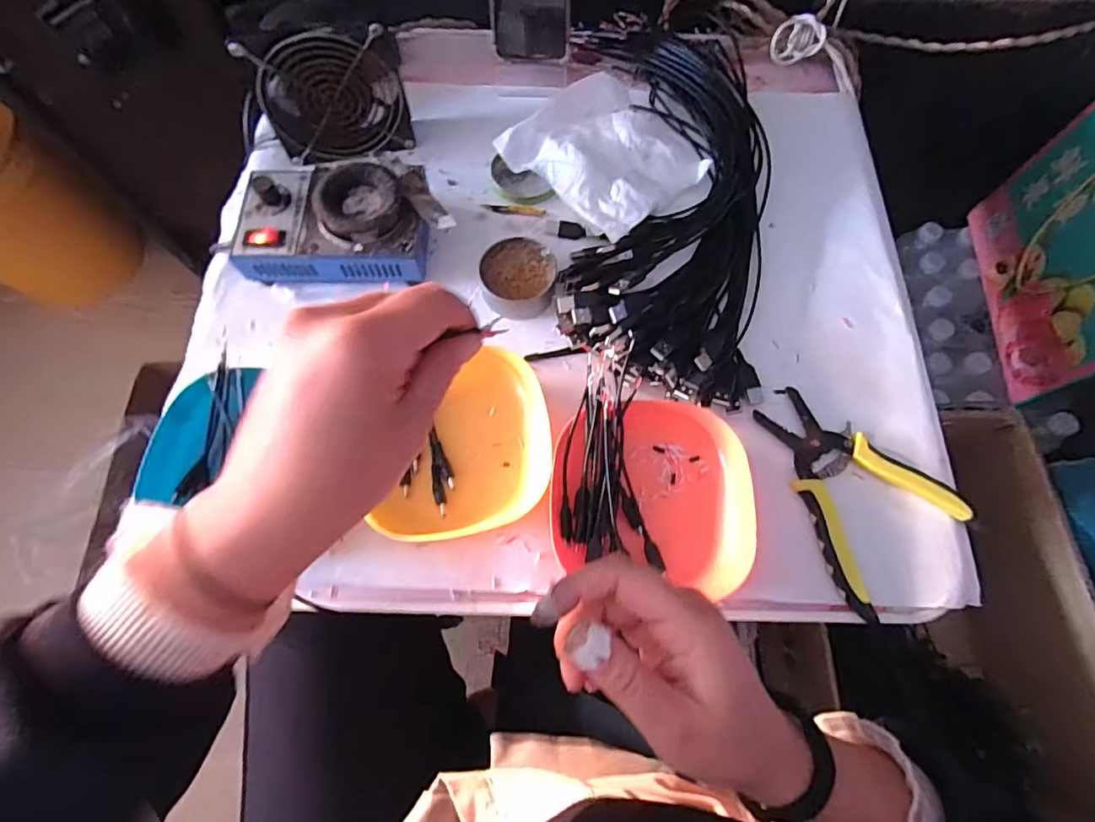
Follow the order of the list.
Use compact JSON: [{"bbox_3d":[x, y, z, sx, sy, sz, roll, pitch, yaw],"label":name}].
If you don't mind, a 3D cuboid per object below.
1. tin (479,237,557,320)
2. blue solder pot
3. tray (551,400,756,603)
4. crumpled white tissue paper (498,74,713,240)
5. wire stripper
[{"bbox_3d":[-0.024,-0.111,0.435,0.061,0.025,0.065,0,71,0],"label":"tin"},{"bbox_3d":[-0.177,-0.161,0.431,0.155,0.056,0.105,0,71,0],"label":"blue solder pot"},{"bbox_3d":[0.073,0.053,0.371,0.137,0.028,0.131,7,71,3],"label":"tray"},{"bbox_3d":[0.057,-0.241,0.473,0.142,0.027,0.146,-43,76,-13],"label":"crumpled white tissue paper"},{"bbox_3d":[0.223,0.053,0.385,0.112,0.014,0.153,-30,74,-10],"label":"wire stripper"}]

